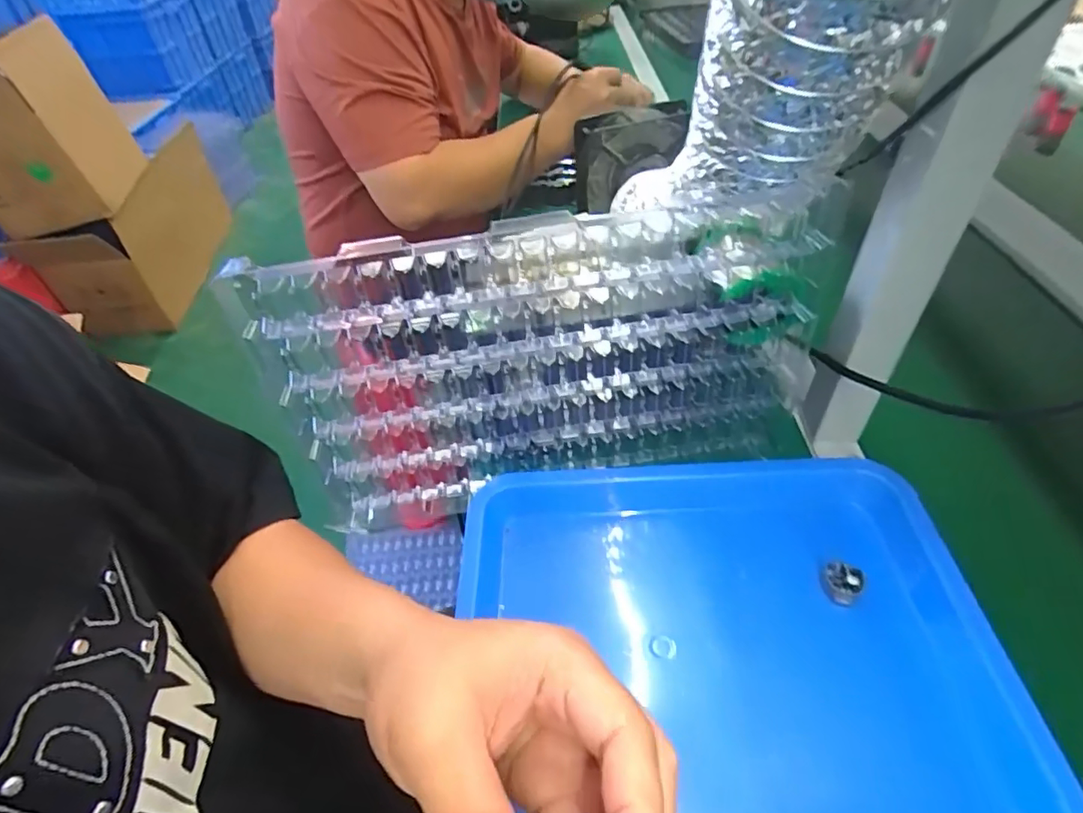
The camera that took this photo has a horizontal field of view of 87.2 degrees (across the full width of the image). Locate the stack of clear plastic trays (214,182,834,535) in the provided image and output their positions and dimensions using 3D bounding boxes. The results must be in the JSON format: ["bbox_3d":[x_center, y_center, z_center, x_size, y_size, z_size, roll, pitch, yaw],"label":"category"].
[{"bbox_3d":[0.006,-0.022,0.411,0.379,0.222,0.064,-12,46,-7],"label":"stack of clear plastic trays"}]

